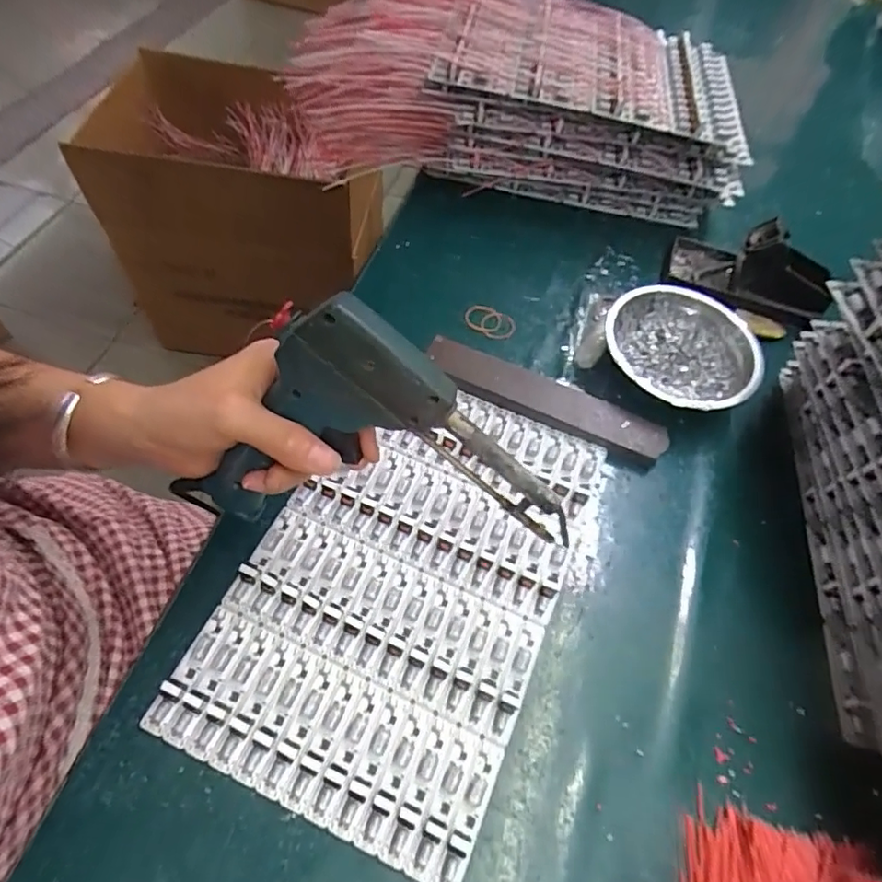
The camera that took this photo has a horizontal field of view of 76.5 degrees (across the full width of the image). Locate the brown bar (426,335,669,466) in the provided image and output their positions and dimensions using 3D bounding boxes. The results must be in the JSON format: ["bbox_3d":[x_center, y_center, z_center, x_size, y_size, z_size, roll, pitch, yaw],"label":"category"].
[{"bbox_3d":[0.084,-0.035,0.457,0.202,0.012,0.043,21,60,9],"label":"brown bar"}]

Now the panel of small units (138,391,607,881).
[{"bbox_3d":[-0.023,0.087,0.372,0.193,0.013,0.296,23,60,10],"label":"panel of small units"}]

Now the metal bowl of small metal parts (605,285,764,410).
[{"bbox_3d":[0.199,-0.075,0.467,0.122,0.040,0.118,2,59,-3],"label":"metal bowl of small metal parts"}]

